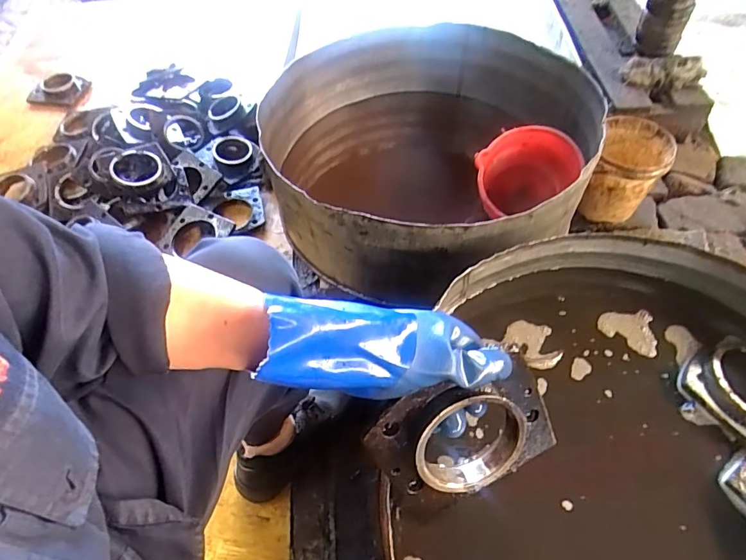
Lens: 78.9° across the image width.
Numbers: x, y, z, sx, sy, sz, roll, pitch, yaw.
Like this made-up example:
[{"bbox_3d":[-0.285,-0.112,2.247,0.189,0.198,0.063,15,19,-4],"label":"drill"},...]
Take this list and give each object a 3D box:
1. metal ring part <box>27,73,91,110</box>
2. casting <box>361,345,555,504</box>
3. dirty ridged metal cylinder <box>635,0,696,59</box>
[{"bbox_3d":[-1.007,-0.612,1.459,0.166,0.041,0.153,6,56,6],"label":"metal ring part"},{"bbox_3d":[0.084,0.144,0.404,0.160,0.124,0.027,-24,24,-4],"label":"casting"},{"bbox_3d":[0.807,-0.723,1.257,0.125,0.191,0.098,23,59,16],"label":"dirty ridged metal cylinder"}]

